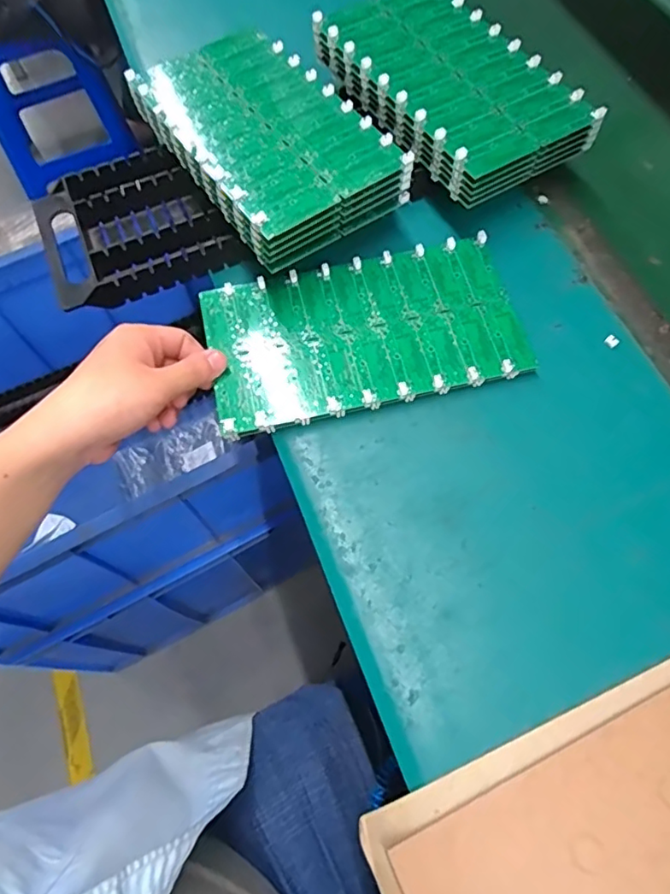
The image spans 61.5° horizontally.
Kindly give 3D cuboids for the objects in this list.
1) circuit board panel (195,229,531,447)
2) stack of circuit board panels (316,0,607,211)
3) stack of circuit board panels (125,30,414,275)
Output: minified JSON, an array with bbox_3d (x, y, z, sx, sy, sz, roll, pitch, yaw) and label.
[{"bbox_3d":[0.021,-0.095,0.460,0.244,0.012,0.137,-14,67,-3],"label":"circuit board panel"},{"bbox_3d":[0.106,-0.334,0.516,0.145,0.043,0.246,-30,69,-10],"label":"stack of circuit board panels"},{"bbox_3d":[-0.061,-0.269,0.489,0.139,0.043,0.233,-33,69,-11],"label":"stack of circuit board panels"}]

